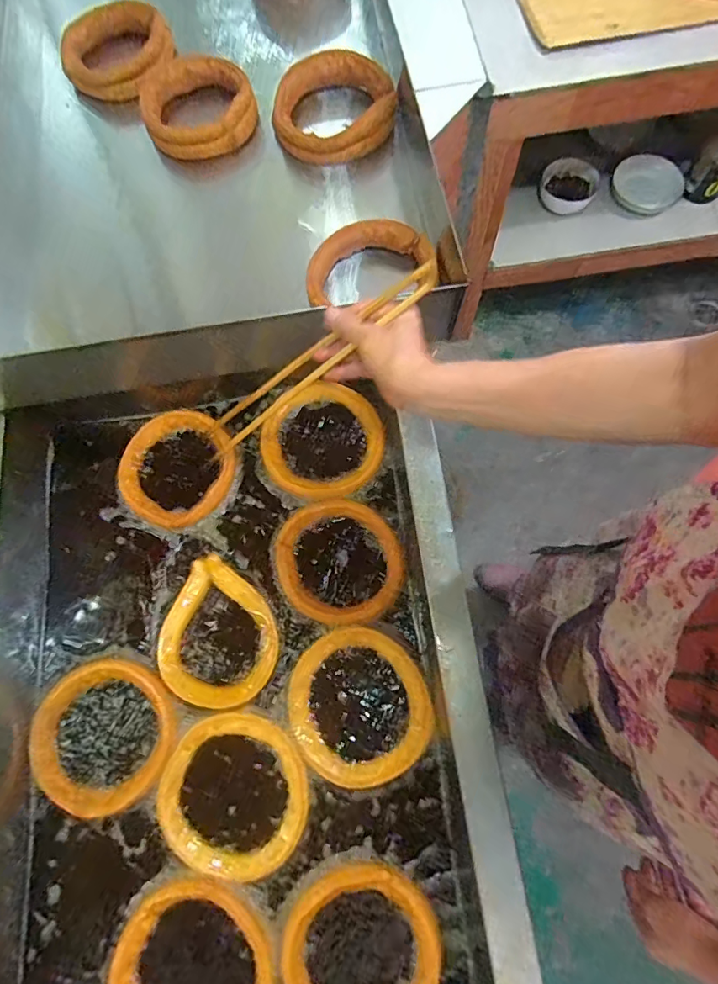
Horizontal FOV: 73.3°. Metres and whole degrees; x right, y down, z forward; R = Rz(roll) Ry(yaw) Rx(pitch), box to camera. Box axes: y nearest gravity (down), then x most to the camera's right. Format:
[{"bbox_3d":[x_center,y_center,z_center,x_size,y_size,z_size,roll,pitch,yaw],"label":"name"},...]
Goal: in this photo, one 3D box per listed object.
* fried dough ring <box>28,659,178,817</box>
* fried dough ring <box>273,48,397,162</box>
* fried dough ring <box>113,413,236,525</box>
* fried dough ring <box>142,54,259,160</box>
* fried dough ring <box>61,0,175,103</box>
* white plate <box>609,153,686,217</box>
[{"bbox_3d":[-0.299,0.281,0.565,0.163,0.012,0.159,-1,73,2],"label":"fried dough ring"},{"bbox_3d":[-0.035,-0.547,0.684,0.168,0.051,0.151,1,73,3],"label":"fried dough ring"},{"bbox_3d":[-0.249,-0.035,0.658,0.152,0.015,0.158,-1,73,2],"label":"fried dough ring"},{"bbox_3d":[-0.233,-0.567,0.707,0.156,0.050,0.160,-1,73,2],"label":"fried dough ring"},{"bbox_3d":[-0.373,-0.682,0.749,0.163,0.050,0.164,-1,73,2],"label":"fried dough ring"},{"bbox_3d":[0.713,-0.753,1.196,0.168,0.029,0.124,25,104,-1],"label":"white plate"}]

